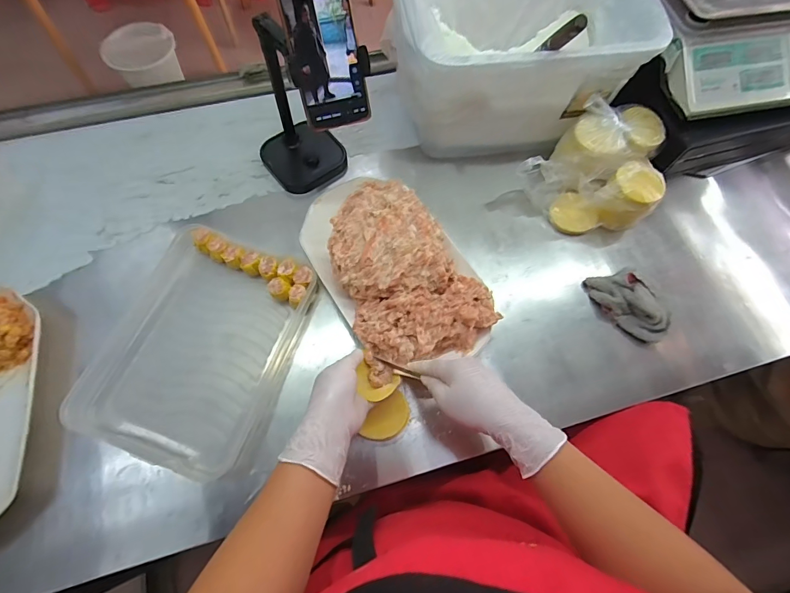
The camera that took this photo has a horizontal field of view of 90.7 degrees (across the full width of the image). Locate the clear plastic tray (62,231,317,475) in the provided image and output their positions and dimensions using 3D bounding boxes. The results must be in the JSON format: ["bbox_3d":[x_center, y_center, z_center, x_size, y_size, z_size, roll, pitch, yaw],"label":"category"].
[{"bbox_3d":[-0.266,0.062,0.528,0.227,0.038,0.299,21,69,6],"label":"clear plastic tray"}]

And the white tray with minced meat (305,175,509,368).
[{"bbox_3d":[-0.001,-0.044,0.557,0.193,0.085,0.321,-29,72,-13],"label":"white tray with minced meat"}]

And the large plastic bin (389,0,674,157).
[{"bbox_3d":[0.182,-0.383,0.624,0.358,0.197,0.245,-10,69,-6],"label":"large plastic bin"}]

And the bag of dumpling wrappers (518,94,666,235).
[{"bbox_3d":[0.330,-0.198,0.619,0.179,0.102,0.216,43,73,13],"label":"bag of dumpling wrappers"}]

